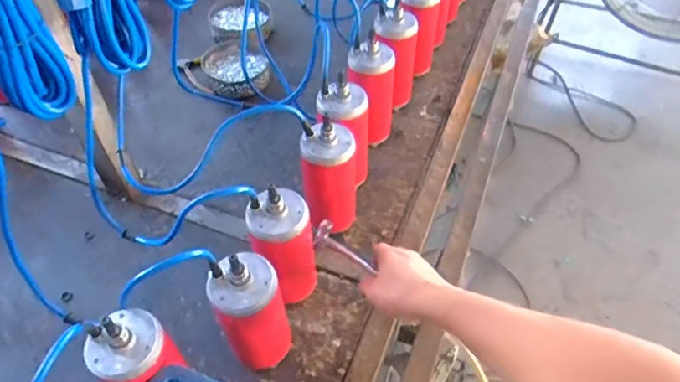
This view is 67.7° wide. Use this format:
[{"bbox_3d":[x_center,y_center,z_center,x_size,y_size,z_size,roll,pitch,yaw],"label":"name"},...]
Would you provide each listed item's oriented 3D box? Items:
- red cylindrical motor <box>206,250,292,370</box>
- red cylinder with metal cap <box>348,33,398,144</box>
[{"bbox_3d":[-0.103,0.145,0.606,0.092,0.190,0.078,-29,56,-21],"label":"red cylindrical motor"},{"bbox_3d":[0.050,-0.164,0.854,0.074,0.183,0.073,0,51,0],"label":"red cylinder with metal cap"}]

